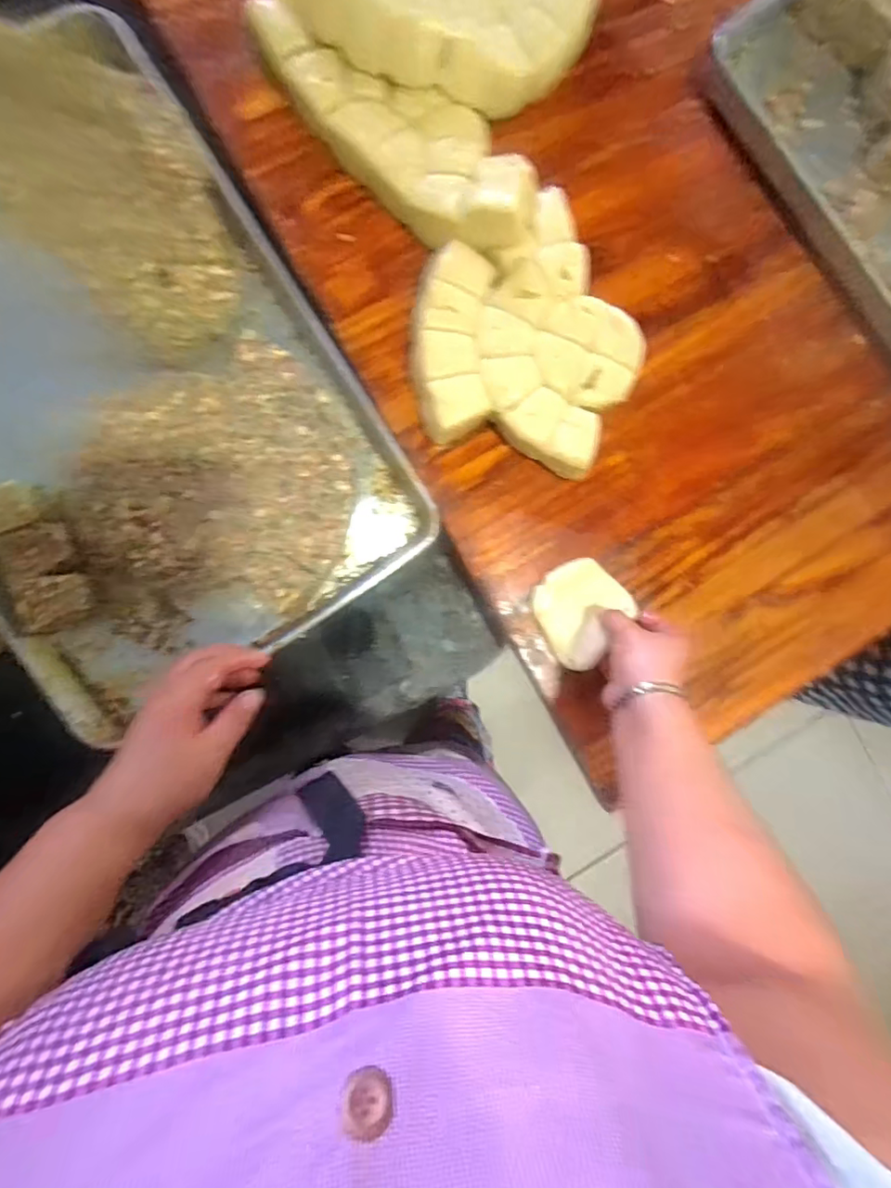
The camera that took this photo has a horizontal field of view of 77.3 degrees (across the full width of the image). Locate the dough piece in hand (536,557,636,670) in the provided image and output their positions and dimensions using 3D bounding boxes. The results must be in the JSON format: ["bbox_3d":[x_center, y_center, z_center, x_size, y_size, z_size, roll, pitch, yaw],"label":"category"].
[{"bbox_3d":[0.138,0.016,0.567,0.095,0.026,0.090,-42,93,-7],"label":"dough piece in hand"}]

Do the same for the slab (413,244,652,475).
[{"bbox_3d":[0.079,-0.234,0.554,0.229,0.051,0.201,12,87,-8],"label":"slab"}]

